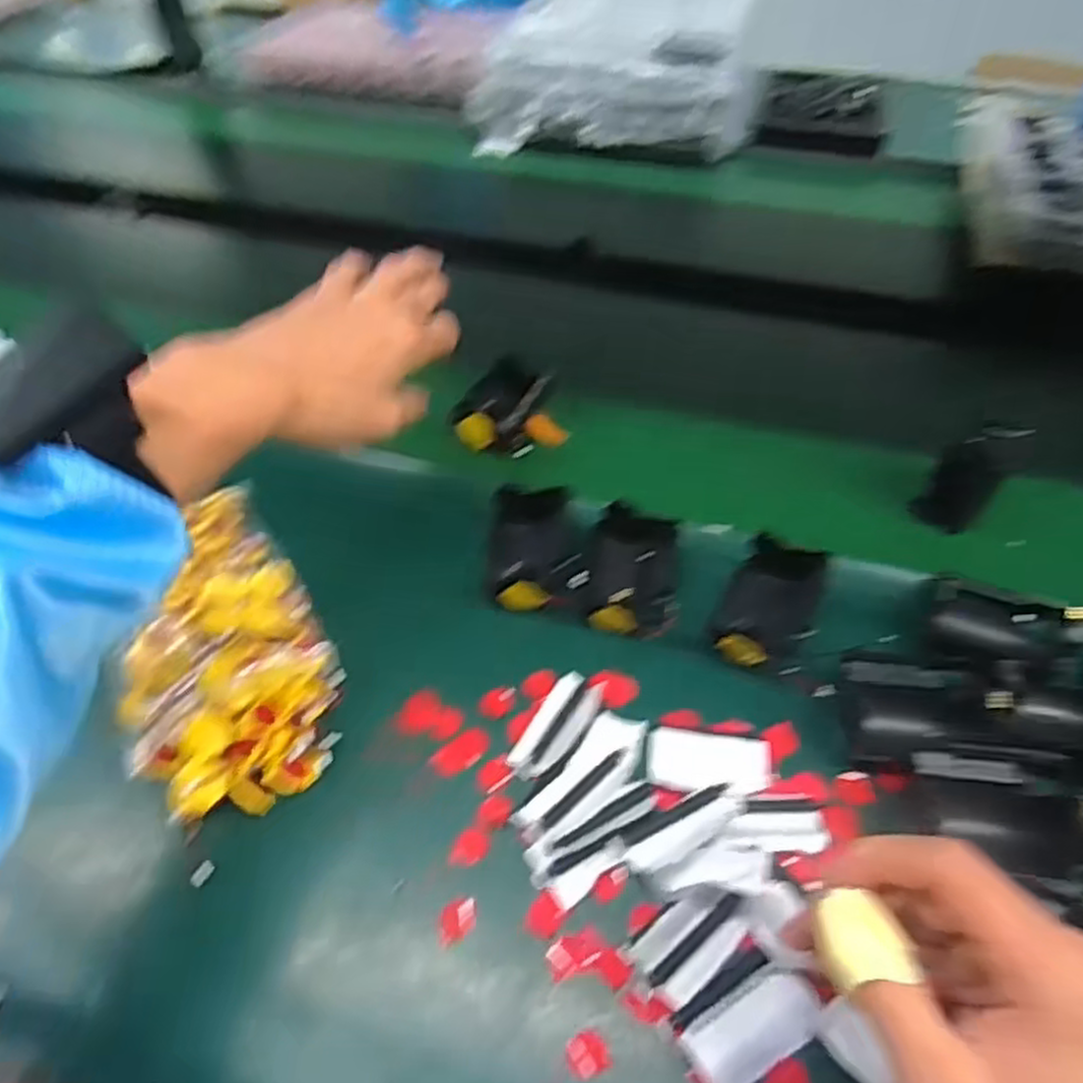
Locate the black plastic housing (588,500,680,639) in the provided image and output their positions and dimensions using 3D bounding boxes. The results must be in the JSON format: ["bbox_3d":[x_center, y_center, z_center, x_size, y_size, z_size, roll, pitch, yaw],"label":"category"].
[{"bbox_3d":[0.055,0.014,0.442,0.050,0.035,0.076,4,49,5],"label":"black plastic housing"}]

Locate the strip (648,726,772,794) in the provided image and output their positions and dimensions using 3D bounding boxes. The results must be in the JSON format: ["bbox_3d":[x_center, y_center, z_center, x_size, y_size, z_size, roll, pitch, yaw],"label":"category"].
[{"bbox_3d":[0.086,0.111,0.381,0.061,0.006,0.032,0,49,2],"label":"strip"}]

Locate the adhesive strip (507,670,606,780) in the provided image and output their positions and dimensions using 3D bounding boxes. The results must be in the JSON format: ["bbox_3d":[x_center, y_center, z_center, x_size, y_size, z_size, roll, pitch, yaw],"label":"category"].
[{"bbox_3d":[0.008,0.096,0.395,0.028,0.004,0.062,26,55,22],"label":"adhesive strip"}]

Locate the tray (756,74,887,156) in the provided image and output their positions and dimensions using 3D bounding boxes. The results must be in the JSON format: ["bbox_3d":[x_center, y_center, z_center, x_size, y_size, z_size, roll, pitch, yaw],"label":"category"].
[{"bbox_3d":[0.359,-0.547,0.957,0.151,0.034,0.182,11,50,11],"label":"tray"}]

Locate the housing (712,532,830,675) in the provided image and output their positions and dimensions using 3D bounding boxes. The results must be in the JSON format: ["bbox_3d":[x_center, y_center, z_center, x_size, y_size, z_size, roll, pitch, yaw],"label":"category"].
[{"bbox_3d":[0.129,0.036,0.422,0.051,0.036,0.076,17,52,16],"label":"housing"}]

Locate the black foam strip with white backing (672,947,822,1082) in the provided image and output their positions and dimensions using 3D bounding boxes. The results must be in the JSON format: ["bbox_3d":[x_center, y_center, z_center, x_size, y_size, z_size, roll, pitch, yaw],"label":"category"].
[{"bbox_3d":[0.085,0.196,0.308,0.056,0.007,0.038,-23,52,-17],"label":"black foam strip with white backing"}]

